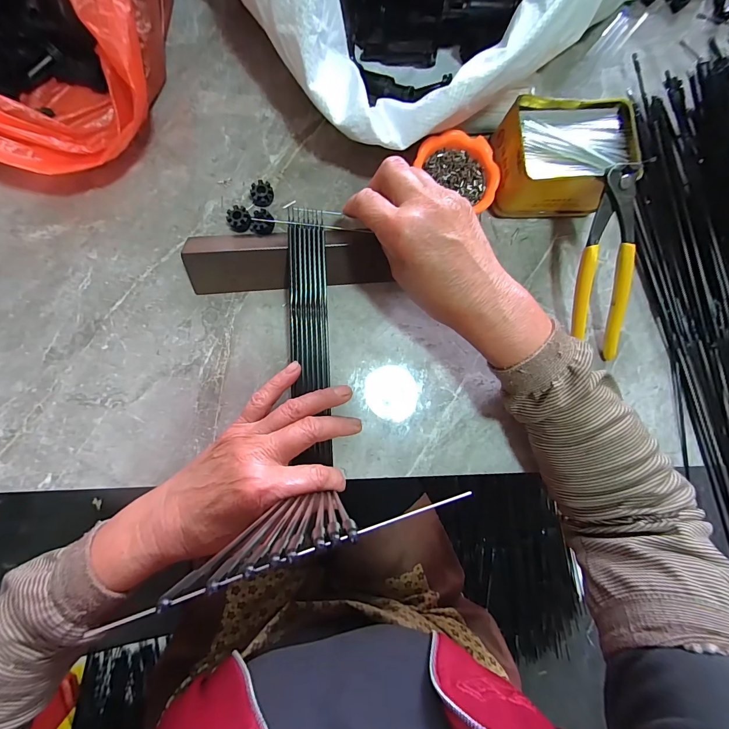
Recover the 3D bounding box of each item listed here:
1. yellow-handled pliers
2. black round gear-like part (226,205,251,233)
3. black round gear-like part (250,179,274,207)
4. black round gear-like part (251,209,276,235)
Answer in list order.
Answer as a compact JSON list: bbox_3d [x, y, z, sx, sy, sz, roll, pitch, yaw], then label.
[{"bbox_3d":[0.212,-0.082,0.312,0.044,0.013,0.162,-8,108,-8],"label":"yellow-handled pliers"},{"bbox_3d":[-0.107,-0.124,0.304,0.018,0.012,0.019,1,85,-7],"label":"black round gear-like part"},{"bbox_3d":[-0.089,-0.148,0.309,0.018,0.013,0.020,-18,88,-8],"label":"black round gear-like part"},{"bbox_3d":[-0.088,-0.123,0.305,0.020,0.016,0.018,-16,87,-8],"label":"black round gear-like part"}]

